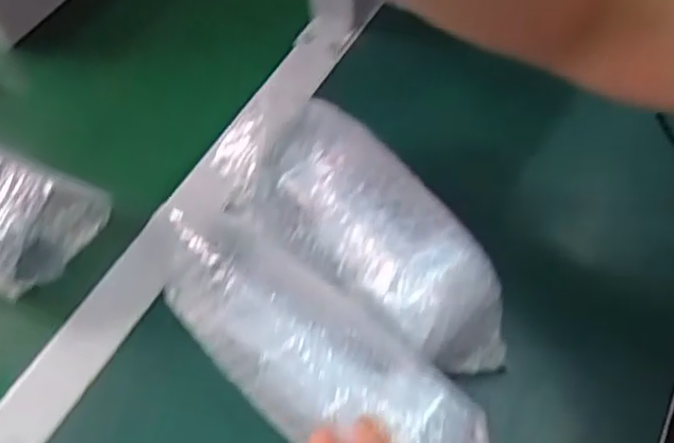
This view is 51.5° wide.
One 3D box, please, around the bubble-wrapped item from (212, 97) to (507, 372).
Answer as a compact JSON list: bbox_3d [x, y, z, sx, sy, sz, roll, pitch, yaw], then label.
[{"bbox_3d":[0.016,0.004,0.412,0.090,0.070,0.199,-38,59,-21],"label":"bubble-wrapped item"}]

